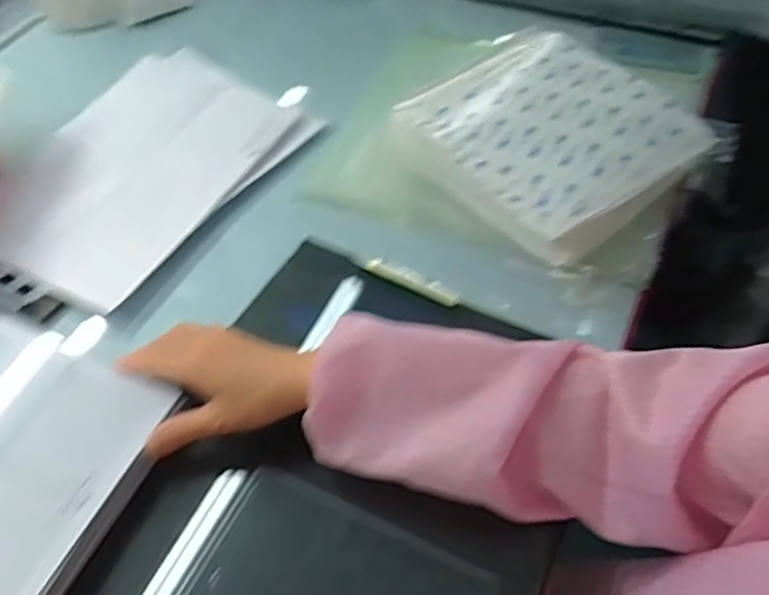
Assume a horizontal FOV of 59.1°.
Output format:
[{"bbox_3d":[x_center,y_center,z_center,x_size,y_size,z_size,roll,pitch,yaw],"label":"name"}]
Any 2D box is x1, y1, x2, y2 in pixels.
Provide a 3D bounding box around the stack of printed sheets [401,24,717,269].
[{"bbox_3d":[0.151,-0.151,0.619,0.216,0.038,0.228,-35,58,-22],"label":"stack of printed sheets"}]

